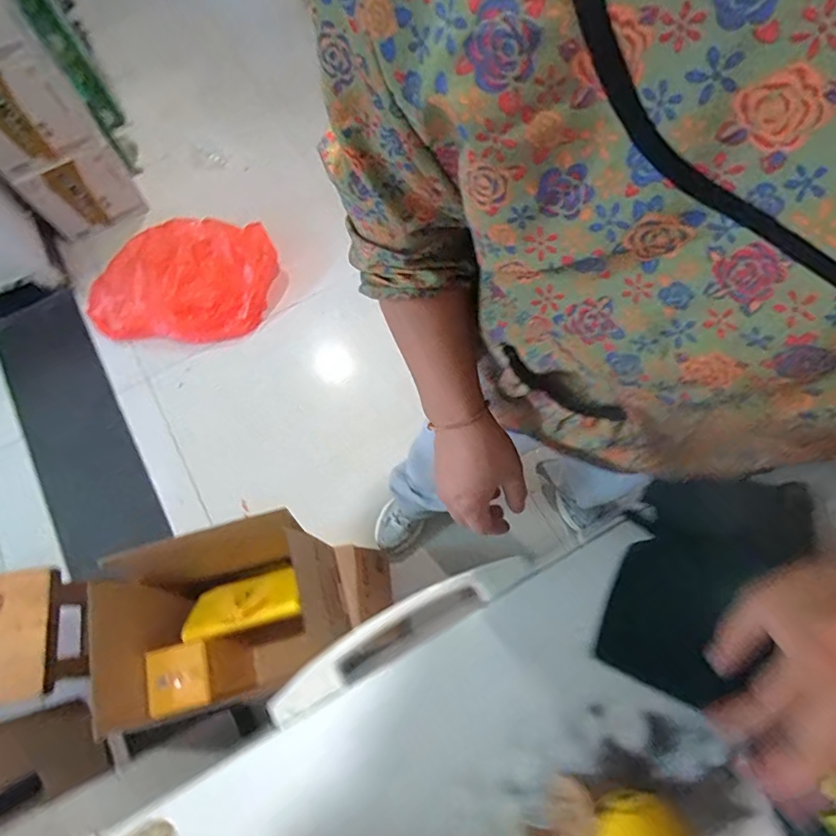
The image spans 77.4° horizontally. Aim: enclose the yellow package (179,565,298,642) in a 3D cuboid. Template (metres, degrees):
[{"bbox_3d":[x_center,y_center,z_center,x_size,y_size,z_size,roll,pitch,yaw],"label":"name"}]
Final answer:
[{"bbox_3d":[-0.320,0.341,0.976,0.192,0.154,0.025,-9,107,-10],"label":"yellow package"}]

